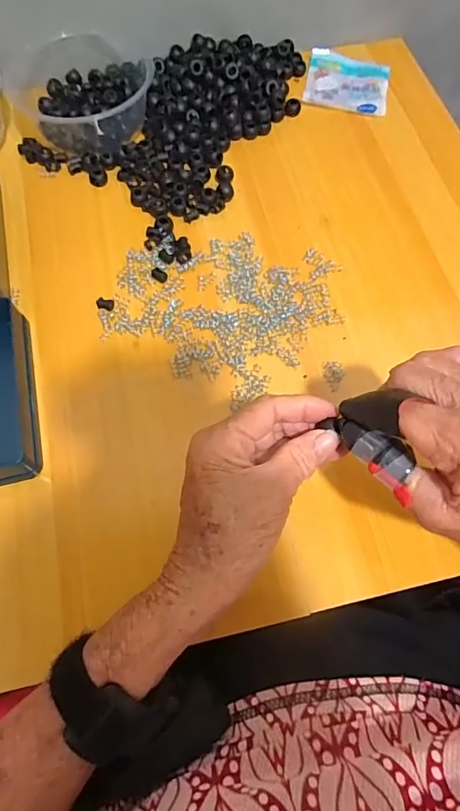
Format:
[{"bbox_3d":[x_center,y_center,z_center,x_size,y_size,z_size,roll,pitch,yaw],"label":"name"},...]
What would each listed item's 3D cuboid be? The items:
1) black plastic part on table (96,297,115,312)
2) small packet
[{"bbox_3d":[-0.110,-0.090,0.401,0.016,0.004,0.012,10,67,4],"label":"black plastic part on table"},{"bbox_3d":[0.137,-0.378,0.527,0.093,0.005,0.097,11,67,5],"label":"small packet"}]

